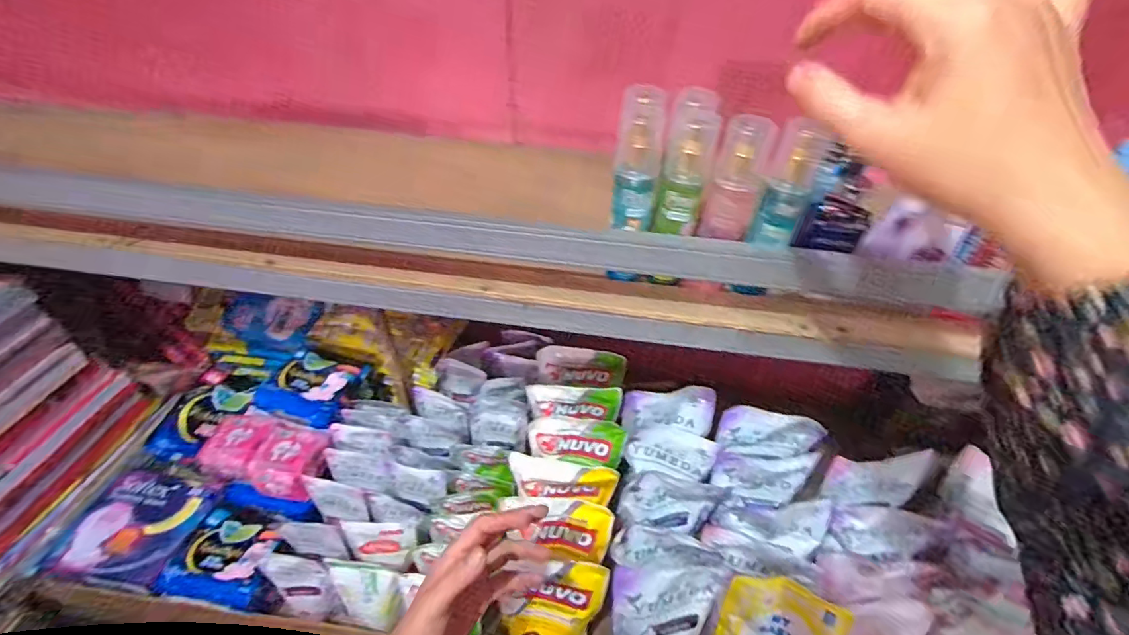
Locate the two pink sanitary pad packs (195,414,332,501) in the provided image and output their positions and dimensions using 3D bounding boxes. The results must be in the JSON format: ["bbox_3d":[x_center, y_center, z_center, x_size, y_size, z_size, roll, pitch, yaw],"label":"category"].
[{"bbox_3d":[-0.416,0.194,0.682,0.178,0.066,0.088,10,44,8],"label":"two pink sanitary pad packs"}]

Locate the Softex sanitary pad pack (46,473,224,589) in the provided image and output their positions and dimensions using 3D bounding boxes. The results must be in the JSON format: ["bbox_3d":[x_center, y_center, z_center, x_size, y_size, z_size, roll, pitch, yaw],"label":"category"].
[{"bbox_3d":[-0.561,0.269,0.648,0.158,0.039,0.140,5,43,3],"label":"Softex sanitary pad pack"}]

